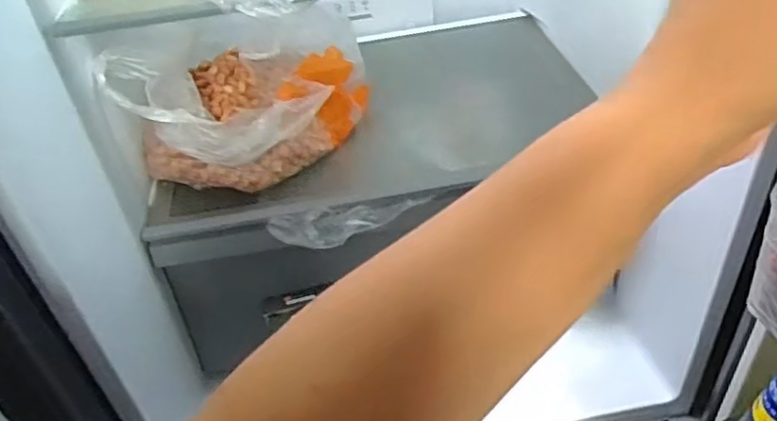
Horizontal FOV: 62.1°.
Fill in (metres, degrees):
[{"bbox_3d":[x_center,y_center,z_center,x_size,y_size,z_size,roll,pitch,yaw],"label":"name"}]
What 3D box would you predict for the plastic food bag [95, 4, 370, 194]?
[{"bbox_3d":[-0.157,-0.128,0.673,0.209,0.127,0.244,14,44,23],"label":"plastic food bag"}]

